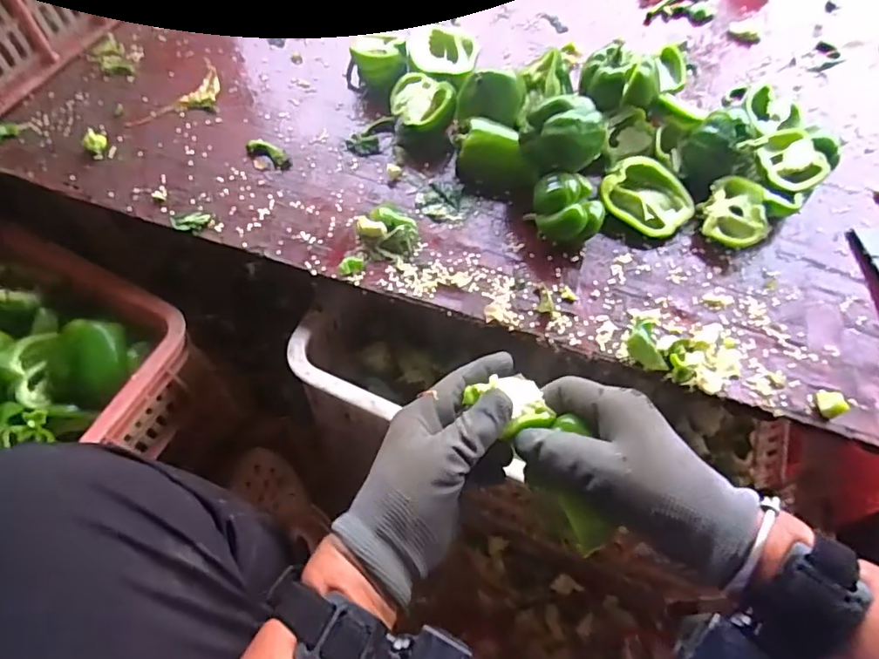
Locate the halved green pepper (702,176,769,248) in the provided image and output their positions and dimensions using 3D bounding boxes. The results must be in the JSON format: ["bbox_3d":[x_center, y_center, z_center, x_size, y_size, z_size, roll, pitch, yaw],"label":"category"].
[{"bbox_3d":[0.291,-0.111,0.543,0.057,0.039,0.067,29,65,12],"label":"halved green pepper"}]

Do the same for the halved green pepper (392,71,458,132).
[{"bbox_3d":[-0.017,-0.233,0.579,0.067,0.049,0.068,-2,62,-4],"label":"halved green pepper"}]

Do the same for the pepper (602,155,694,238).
[{"bbox_3d":[0.208,-0.132,0.549,0.086,0.030,0.070,34,66,14],"label":"pepper"}]

